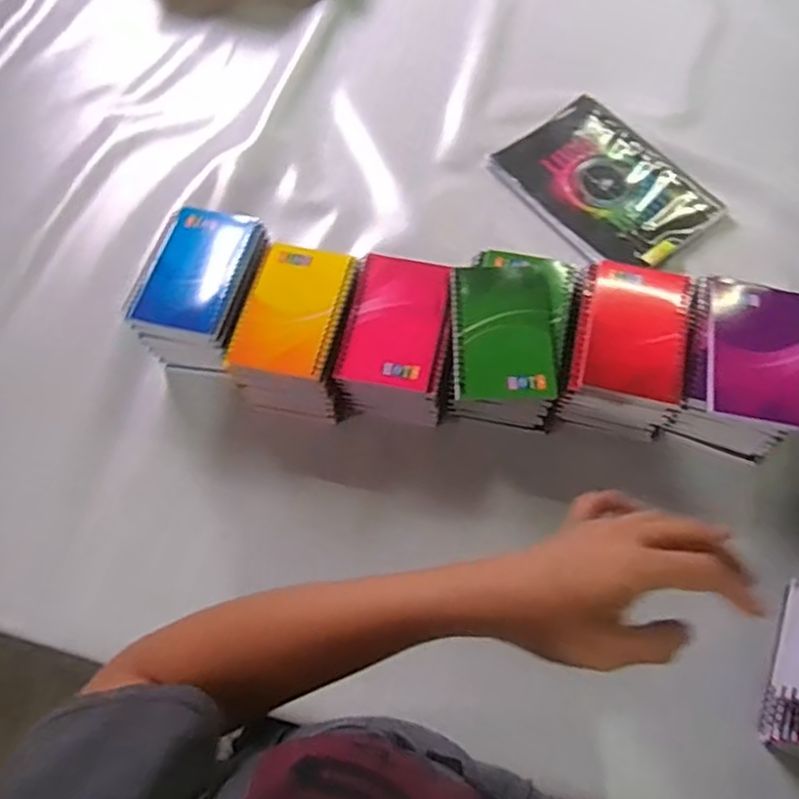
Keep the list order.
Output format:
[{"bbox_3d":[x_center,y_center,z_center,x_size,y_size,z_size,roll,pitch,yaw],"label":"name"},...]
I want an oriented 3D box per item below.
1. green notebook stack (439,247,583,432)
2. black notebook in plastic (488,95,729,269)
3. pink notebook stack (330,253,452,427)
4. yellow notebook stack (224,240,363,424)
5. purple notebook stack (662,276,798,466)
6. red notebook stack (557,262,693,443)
[{"bbox_3d":[0.100,-0.052,0.612,0.108,0.084,0.149,6,67,5],"label":"green notebook stack"},{"bbox_3d":[0.230,-0.241,0.744,0.157,0.015,0.224,-35,70,-12],"label":"black notebook in plastic"},{"bbox_3d":[-0.001,-0.052,0.624,0.100,0.075,0.149,7,67,5],"label":"pink notebook stack"},{"bbox_3d":[-0.093,-0.065,0.629,0.097,0.075,0.140,14,68,8],"label":"yellow notebook stack"},{"bbox_3d":[0.304,-0.024,0.601,0.106,0.092,0.148,16,68,9],"label":"purple notebook stack"},{"bbox_3d":[0.206,-0.046,0.610,0.094,0.080,0.147,13,67,8],"label":"red notebook stack"}]

